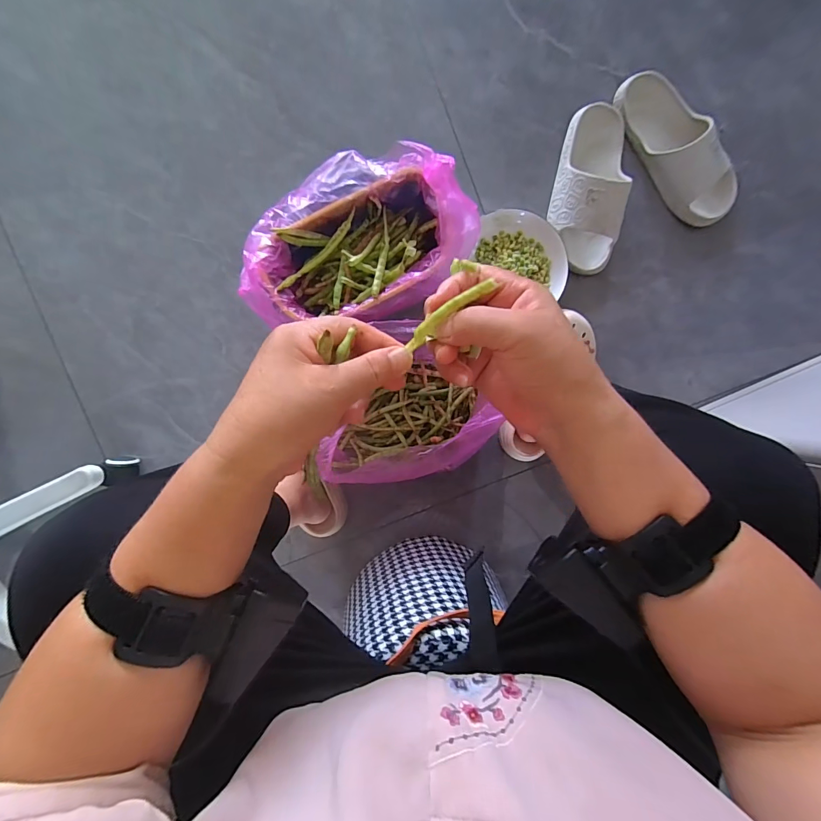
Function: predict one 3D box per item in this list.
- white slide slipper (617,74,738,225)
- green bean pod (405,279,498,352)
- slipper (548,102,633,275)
[{"bbox_3d":[0.425,-0.420,0.632,0.095,0.055,0.264,-37,93,1],"label":"white slide slipper"},{"bbox_3d":[0.022,-0.057,0.234,0.059,0.006,0.010,-34,94,21],"label":"green bean pod"},{"bbox_3d":[0.292,-0.358,0.631,0.111,0.067,0.261,11,93,-2],"label":"slipper"}]

